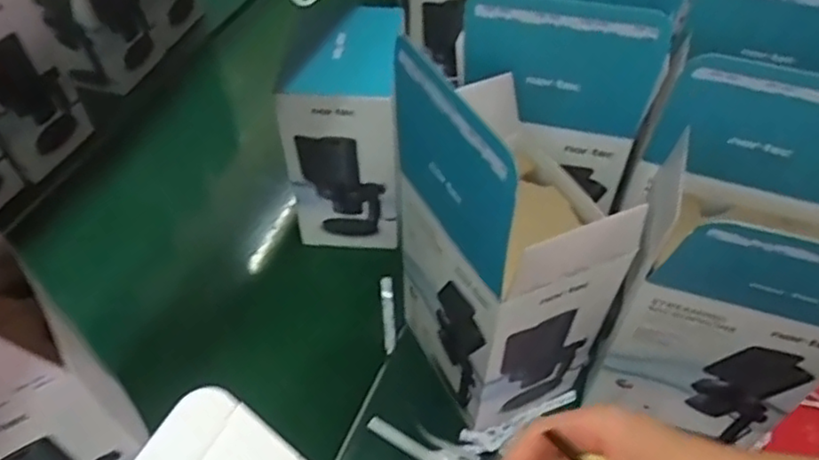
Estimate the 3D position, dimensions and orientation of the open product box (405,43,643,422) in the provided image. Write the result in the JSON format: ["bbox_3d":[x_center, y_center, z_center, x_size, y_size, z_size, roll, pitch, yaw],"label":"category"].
[{"bbox_3d":[0.082,0.008,0.539,0.127,0.335,0.159,-23,54,-17],"label":"open product box"}]

